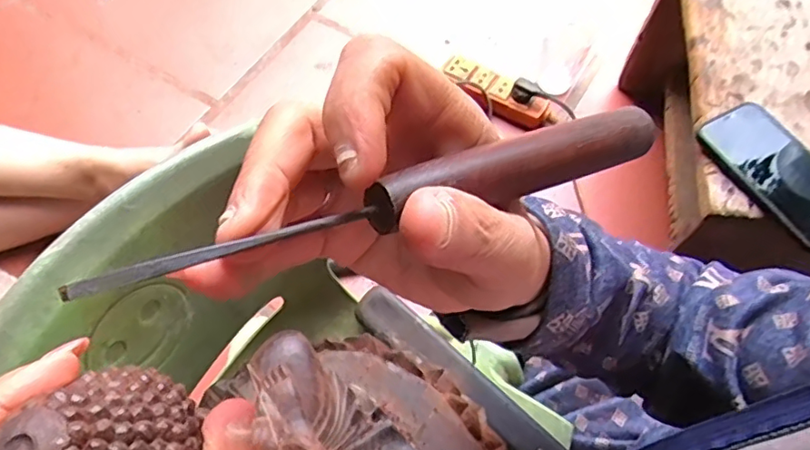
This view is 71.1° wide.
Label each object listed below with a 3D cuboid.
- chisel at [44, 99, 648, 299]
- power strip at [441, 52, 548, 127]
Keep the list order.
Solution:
[{"bbox_3d":[0.010,-0.012,0.160,0.185,0.012,0.017,-18,63,-31],"label":"chisel"},{"bbox_3d":[0.147,-0.220,0.933,0.187,0.048,0.046,29,66,13],"label":"power strip"}]

